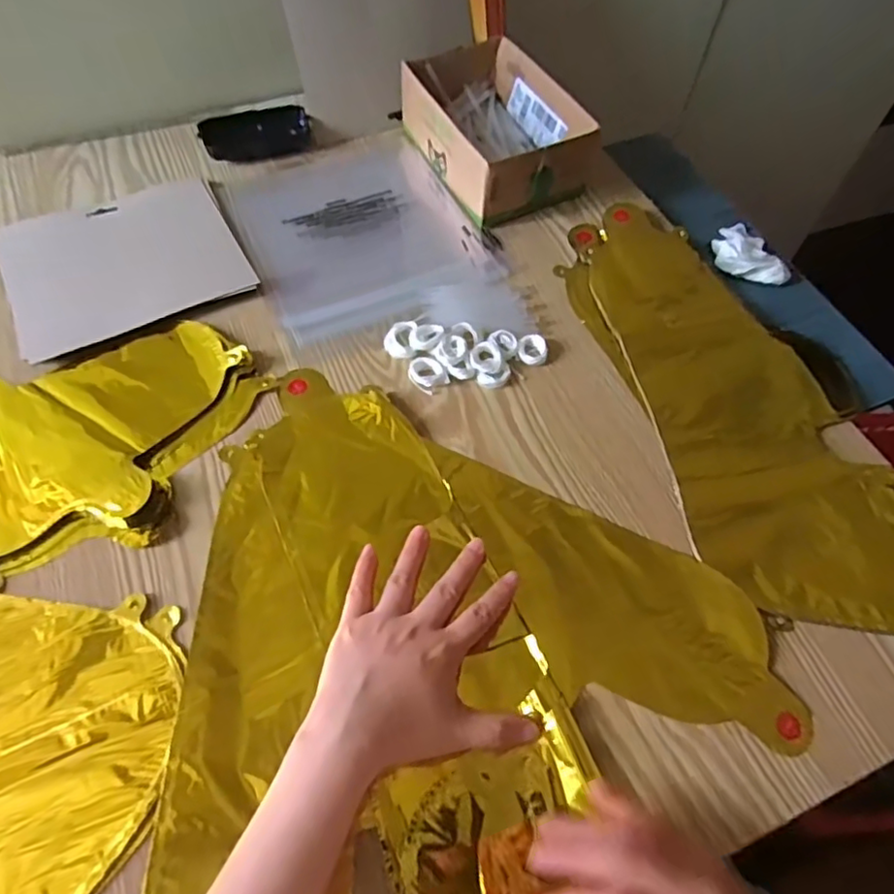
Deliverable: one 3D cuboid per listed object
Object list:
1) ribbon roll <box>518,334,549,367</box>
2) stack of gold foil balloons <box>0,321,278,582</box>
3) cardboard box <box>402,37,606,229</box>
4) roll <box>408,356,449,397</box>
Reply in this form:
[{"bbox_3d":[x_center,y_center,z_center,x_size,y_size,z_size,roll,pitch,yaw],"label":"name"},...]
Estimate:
[{"bbox_3d":[0.072,-0.081,0.515,0.025,0.008,0.028,9,59,3],"label":"ribbon roll"},{"bbox_3d":[-0.389,-0.045,0.479,0.431,0.013,0.229,18,60,9],"label":"stack of gold foil balloons"},{"bbox_3d":[0.049,-0.320,0.619,0.136,0.064,0.201,-22,62,-14],"label":"cardboard box"},{"bbox_3d":[-0.016,-0.059,0.500,0.026,0.006,0.033,-33,65,-19],"label":"roll"}]

